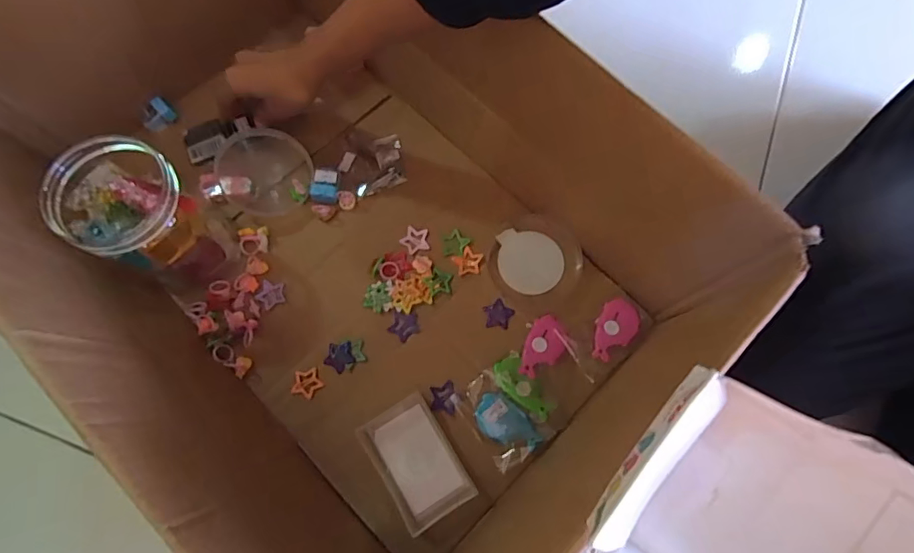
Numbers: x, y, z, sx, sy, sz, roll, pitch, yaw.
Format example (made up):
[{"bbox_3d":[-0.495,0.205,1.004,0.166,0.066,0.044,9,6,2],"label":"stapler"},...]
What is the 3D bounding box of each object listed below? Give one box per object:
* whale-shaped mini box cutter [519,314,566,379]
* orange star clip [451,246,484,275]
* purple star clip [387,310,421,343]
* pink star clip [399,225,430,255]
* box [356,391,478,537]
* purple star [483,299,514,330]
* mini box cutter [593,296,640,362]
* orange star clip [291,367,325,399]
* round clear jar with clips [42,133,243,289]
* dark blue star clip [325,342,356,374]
[{"bbox_3d":[0.080,0.065,0.436,0.032,0.009,0.059,22,76,7],"label":"whale-shaped mini box cutter"},{"bbox_3d":[0.010,-0.015,0.469,0.029,0.004,0.028,31,77,9],"label":"orange star clip"},{"bbox_3d":[-0.049,0.045,0.453,0.029,0.004,0.029,37,78,10],"label":"purple star clip"},{"bbox_3d":[-0.040,-0.036,0.477,0.028,0.004,0.030,32,77,9],"label":"pink star clip"},{"bbox_3d":[-0.036,0.157,0.409,0.064,0.024,0.097,-32,76,-8],"label":"box"},{"bbox_3d":[0.038,0.037,0.452,0.028,0.004,0.028,41,79,11],"label":"purple star"},{"bbox_3d":[0.146,0.049,0.442,0.035,0.005,0.060,33,77,10],"label":"mini box cutter"},{"bbox_3d":[-0.139,0.097,0.439,0.027,0.004,0.028,40,79,11],"label":"orange star clip"},{"bbox_3d":[-0.256,-0.048,0.404,0.081,0.141,0.078,0,73,1],"label":"round clear jar with clips"},{"bbox_3d":[-0.111,0.075,0.446,0.026,0.004,0.028,-19,75,-4],"label":"dark blue star clip"}]

